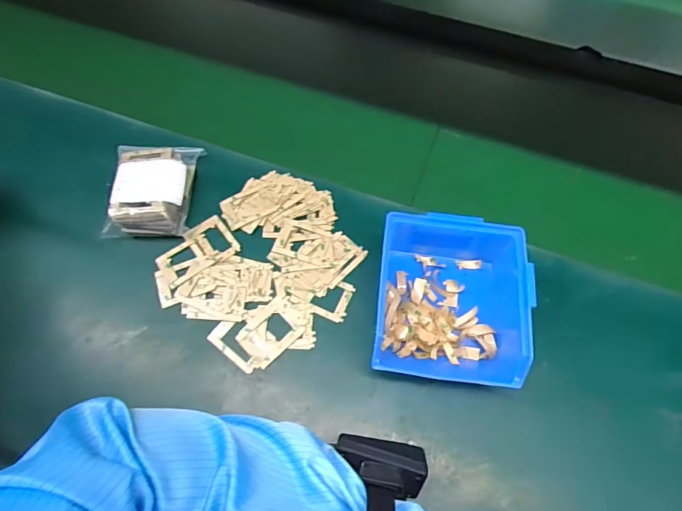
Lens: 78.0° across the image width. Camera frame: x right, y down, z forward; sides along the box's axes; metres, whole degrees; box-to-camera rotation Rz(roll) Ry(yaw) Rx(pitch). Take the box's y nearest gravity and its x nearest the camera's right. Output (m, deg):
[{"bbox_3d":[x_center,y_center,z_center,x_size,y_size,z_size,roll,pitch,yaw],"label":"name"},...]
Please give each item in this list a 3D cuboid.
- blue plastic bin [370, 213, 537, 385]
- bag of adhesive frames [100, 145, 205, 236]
[{"bbox_3d":[0.093,0.040,0.368,0.123,0.063,0.130,8,63,2],"label":"blue plastic bin"},{"bbox_3d":[-0.194,-0.069,0.435,0.077,0.033,0.104,0,63,-2],"label":"bag of adhesive frames"}]

